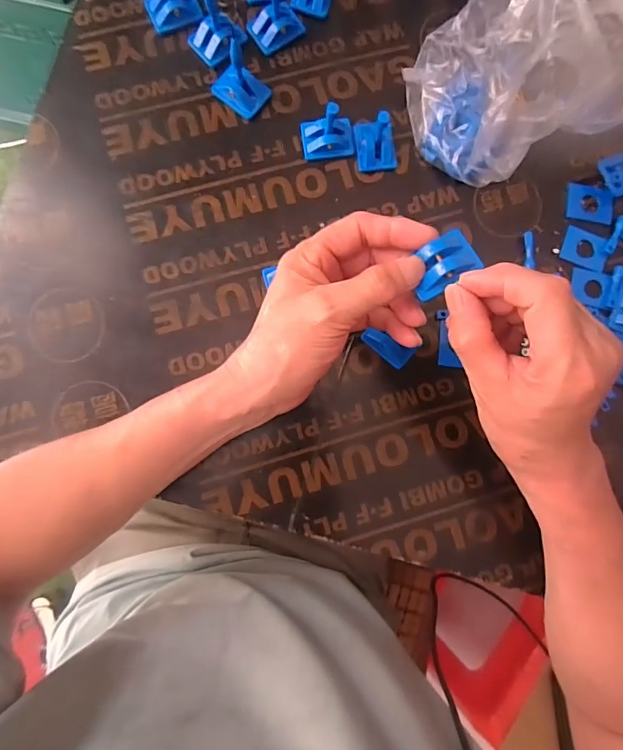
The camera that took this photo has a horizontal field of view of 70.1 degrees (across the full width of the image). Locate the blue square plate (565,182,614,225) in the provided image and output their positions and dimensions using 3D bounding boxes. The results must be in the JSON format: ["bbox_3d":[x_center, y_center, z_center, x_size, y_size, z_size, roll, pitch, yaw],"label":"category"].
[{"bbox_3d":[0.254,-0.158,0.405,0.042,0.006,0.038,9,74,2],"label":"blue square plate"}]

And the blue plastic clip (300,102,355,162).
[{"bbox_3d":[0.015,-0.212,0.379,0.045,0.042,0.032,-8,85,-3],"label":"blue plastic clip"}]

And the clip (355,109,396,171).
[{"bbox_3d":[0.058,-0.205,0.380,0.034,0.041,0.041,-6,85,-3],"label":"clip"}]

